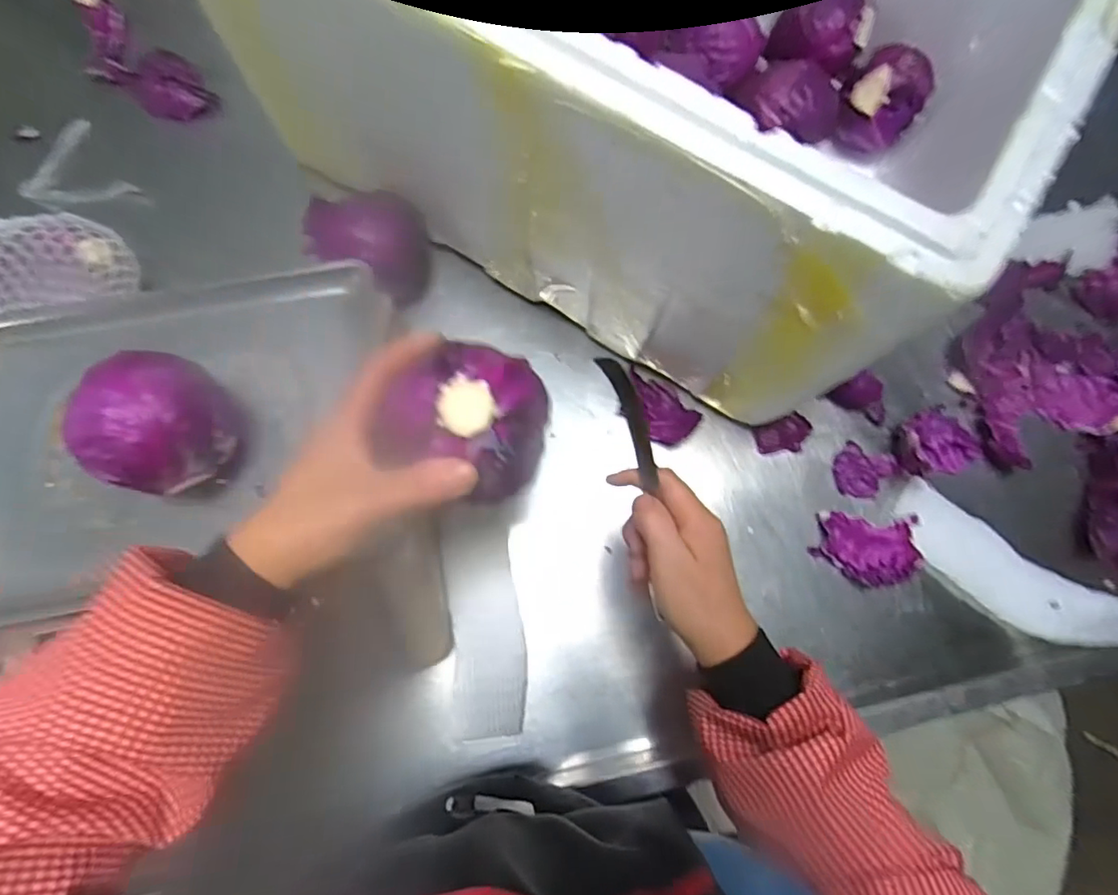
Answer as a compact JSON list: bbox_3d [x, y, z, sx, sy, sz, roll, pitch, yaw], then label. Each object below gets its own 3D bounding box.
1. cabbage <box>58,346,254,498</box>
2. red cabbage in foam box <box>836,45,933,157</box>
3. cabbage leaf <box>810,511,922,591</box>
[{"bbox_3d":[-0.274,-0.013,0.390,0.080,0.090,0.092,26,78,5],"label":"cabbage"},{"bbox_3d":[0.304,-0.328,0.531,0.066,0.084,0.064,0,77,-1],"label":"red cabbage in foam box"},{"bbox_3d":[0.284,0.093,0.505,0.083,0.026,0.065,4,77,0],"label":"cabbage leaf"}]

